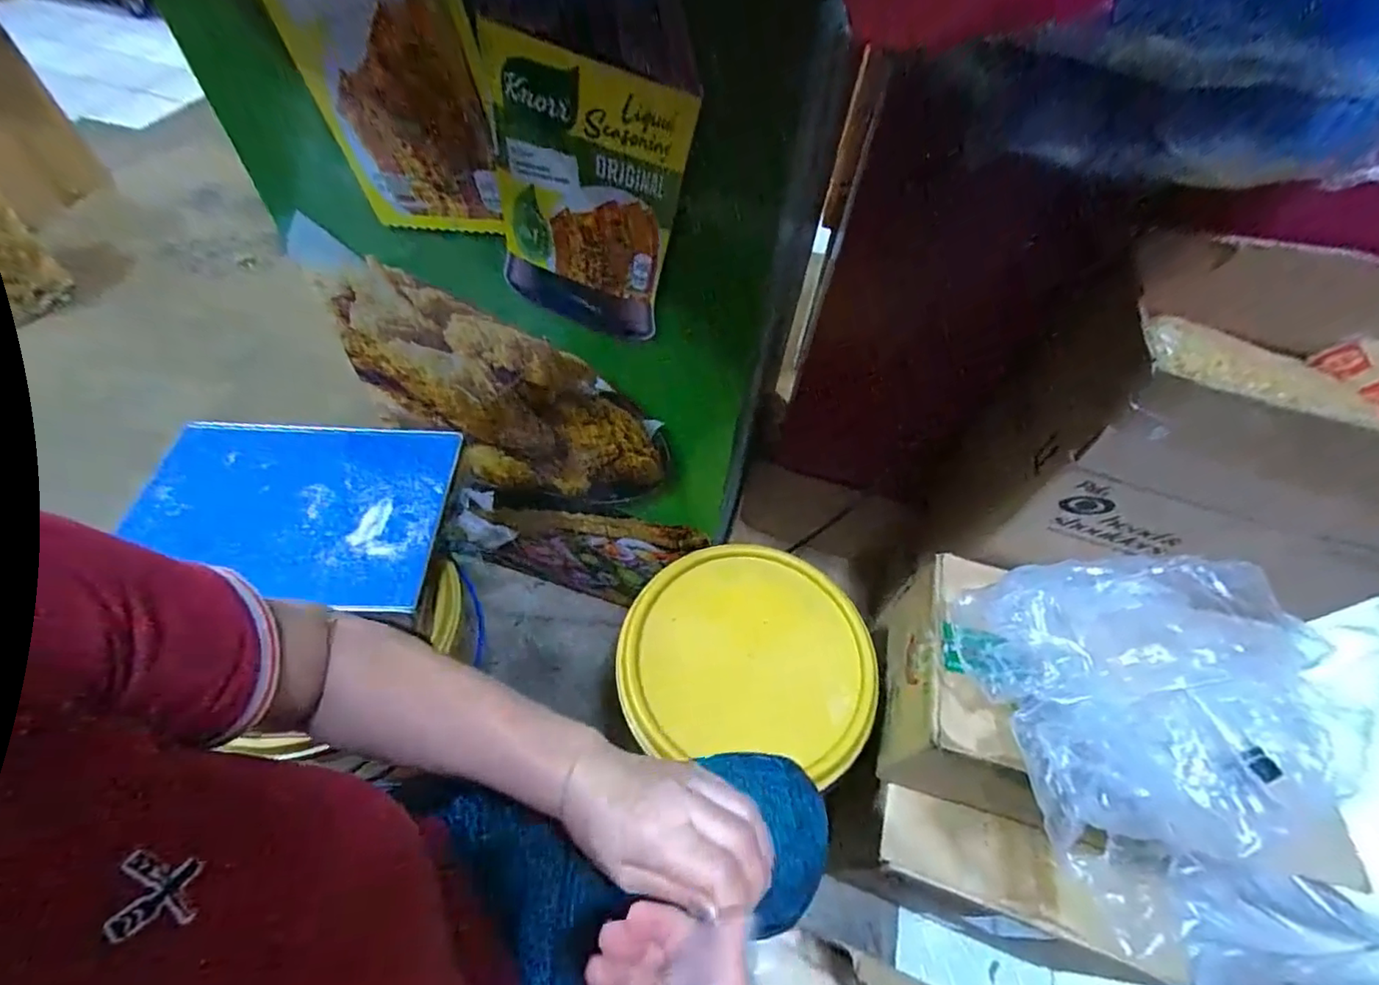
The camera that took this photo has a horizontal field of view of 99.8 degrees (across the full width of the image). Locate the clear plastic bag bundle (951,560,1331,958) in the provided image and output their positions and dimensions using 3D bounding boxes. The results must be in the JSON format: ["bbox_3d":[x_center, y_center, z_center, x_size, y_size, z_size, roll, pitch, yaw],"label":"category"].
[{"bbox_3d":[0.387,0.177,0.475,0.240,0.111,0.266,-11,56,-12],"label":"clear plastic bag bundle"}]

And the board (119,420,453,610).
[{"bbox_3d":[-0.422,0.012,0.623,0.307,0.016,0.229,2,48,-3],"label":"board"}]

